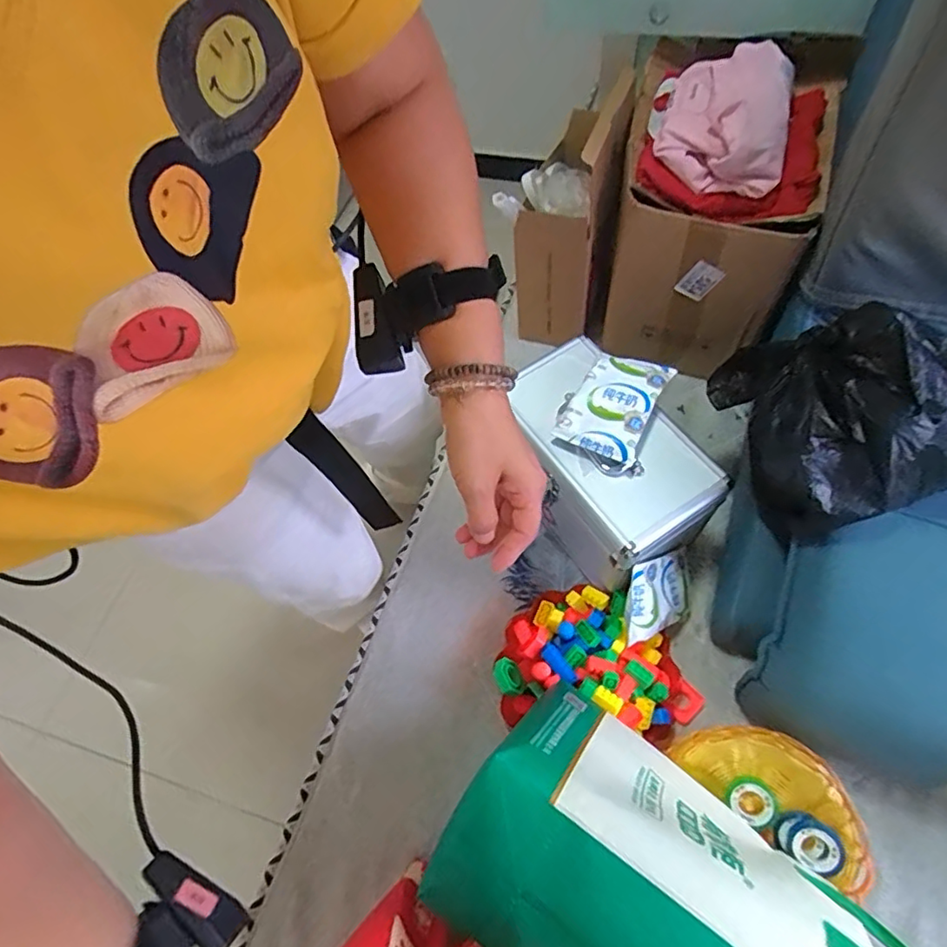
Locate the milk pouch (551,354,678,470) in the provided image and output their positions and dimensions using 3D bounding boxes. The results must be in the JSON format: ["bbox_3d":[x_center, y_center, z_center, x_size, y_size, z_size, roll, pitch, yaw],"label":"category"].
[{"bbox_3d":[0.169,-0.081,0.702,0.100,0.040,0.150,29,68,18],"label":"milk pouch"}]

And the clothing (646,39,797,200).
[{"bbox_3d":[0.310,-0.458,0.748,0.161,0.076,0.210,13,64,11],"label":"clothing"}]

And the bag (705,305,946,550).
[{"bbox_3d":[0.434,-0.073,0.632,0.256,0.163,0.232,-12,62,-3],"label":"bag"}]

